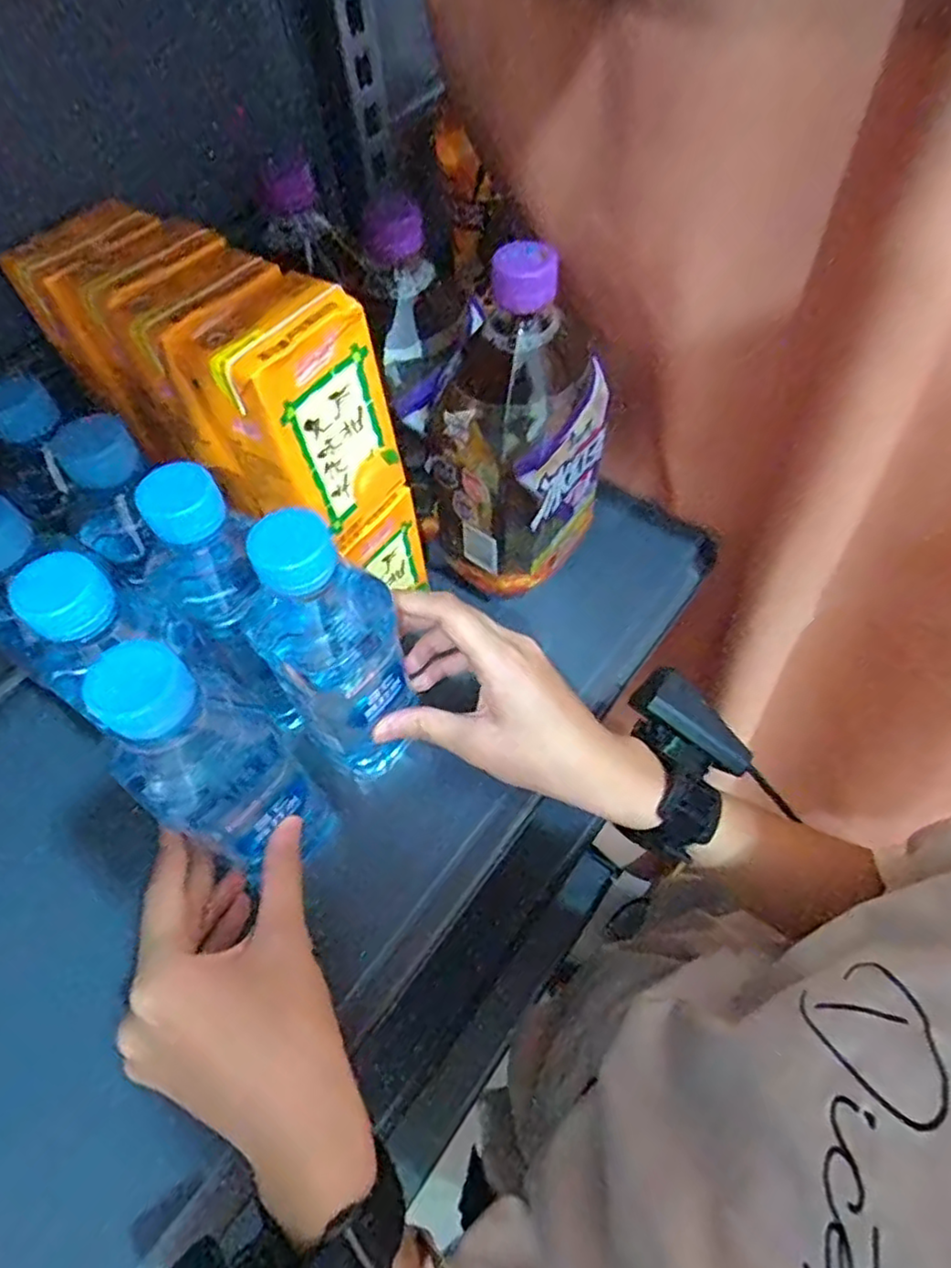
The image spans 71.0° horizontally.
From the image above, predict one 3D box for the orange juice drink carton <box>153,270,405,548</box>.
[{"bbox_3d":[-0.083,-0.100,0.308,0.057,0.103,0.069,29,64,20],"label":"orange juice drink carton"}]

